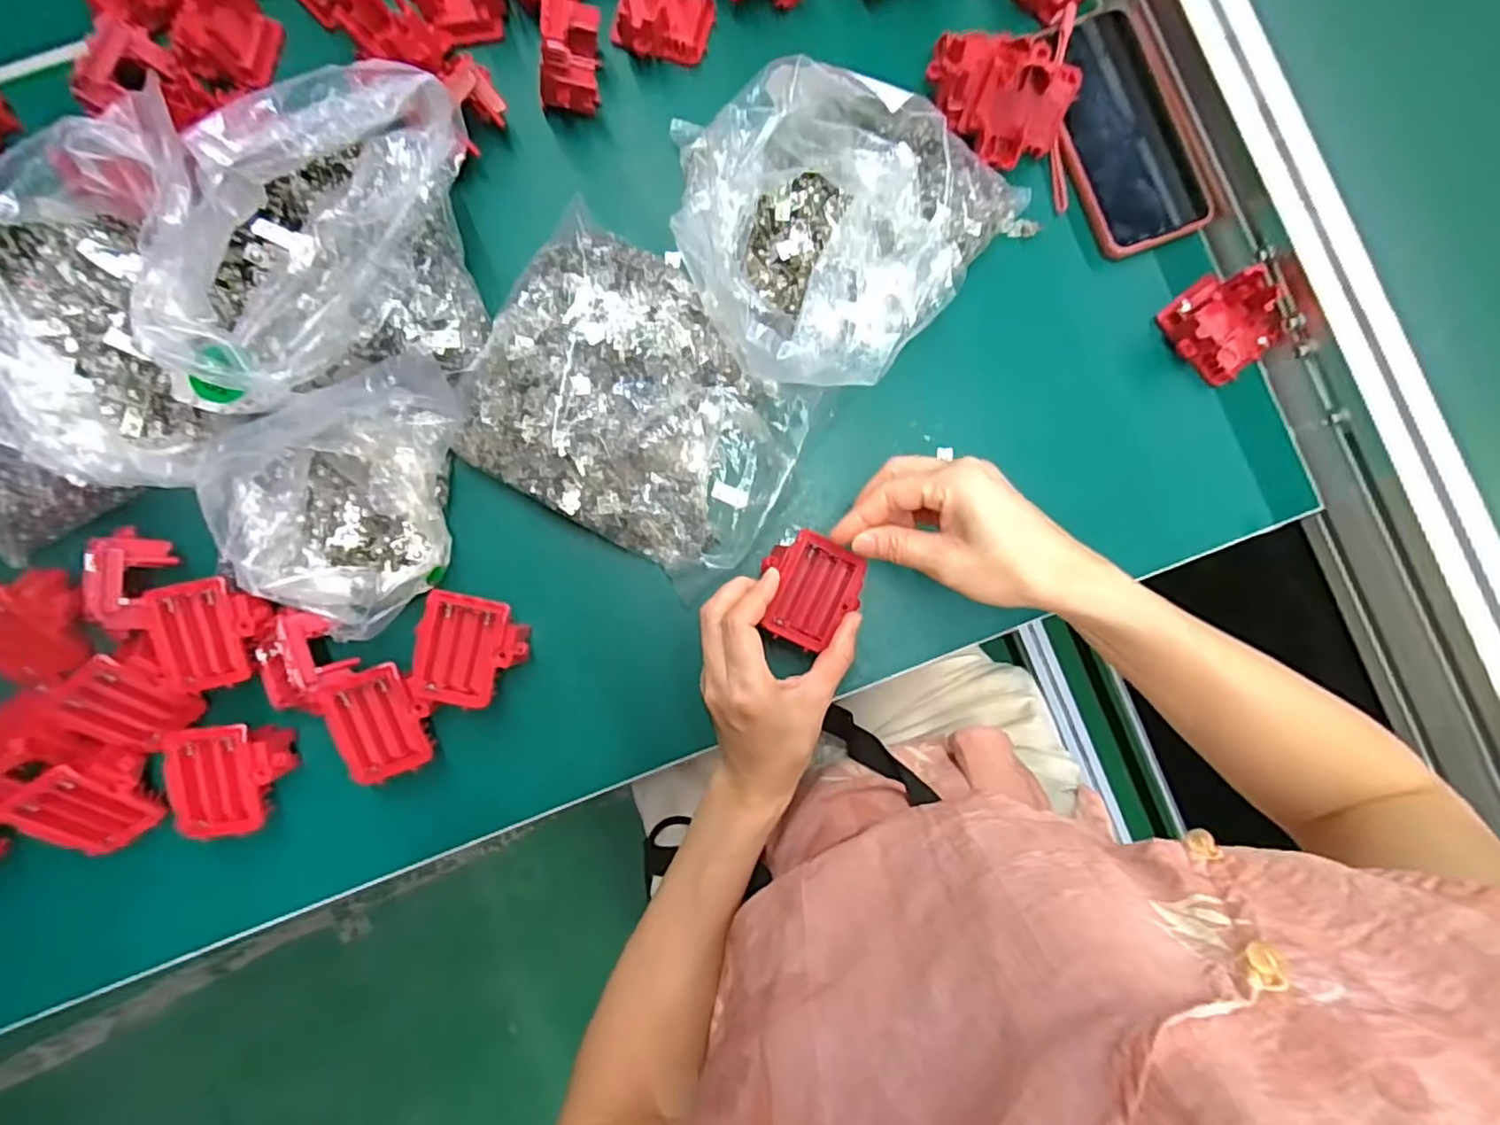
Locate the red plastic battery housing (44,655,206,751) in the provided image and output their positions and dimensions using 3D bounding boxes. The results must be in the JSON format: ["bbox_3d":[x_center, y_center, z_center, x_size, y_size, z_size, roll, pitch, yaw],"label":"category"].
[{"bbox_3d":[-0.382,0.089,0.398,0.049,0.065,0.018,-38,49,-2],"label":"red plastic battery housing"}]

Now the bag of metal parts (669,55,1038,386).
[{"bbox_3d":[0.064,-0.216,0.406,0.226,0.086,0.176,-38,87,-3],"label":"bag of metal parts"}]

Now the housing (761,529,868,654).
[{"bbox_3d":[0.037,0.017,0.402,0.064,0.020,0.064,23,92,-21],"label":"housing"}]

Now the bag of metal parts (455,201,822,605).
[{"bbox_3d":[-0.070,-0.098,0.416,0.203,0.051,0.165,32,86,1],"label":"bag of metal parts"}]

